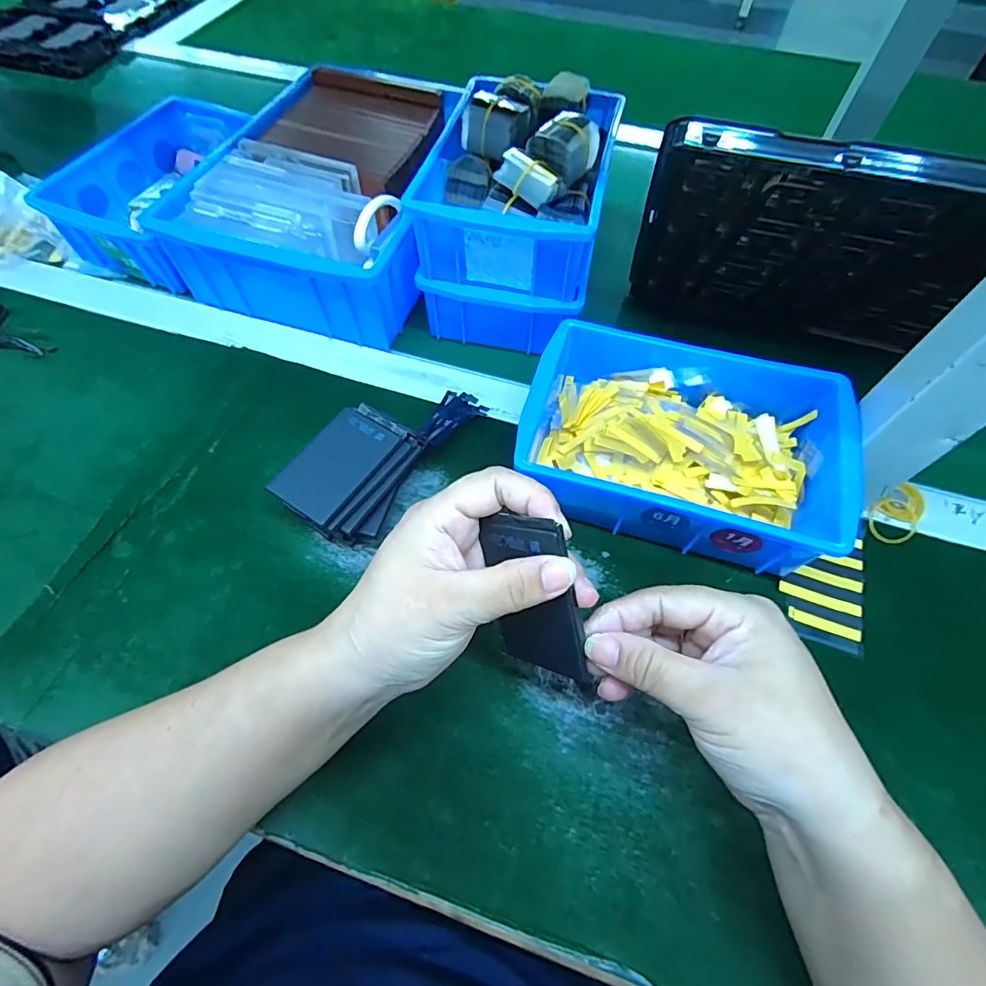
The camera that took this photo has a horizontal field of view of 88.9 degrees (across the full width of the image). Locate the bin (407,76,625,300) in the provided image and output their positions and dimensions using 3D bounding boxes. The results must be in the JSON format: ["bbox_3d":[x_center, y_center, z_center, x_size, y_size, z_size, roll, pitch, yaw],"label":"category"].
[{"bbox_3d":[0.022,-0.249,0.392,0.132,0.071,0.192,11,61,6],"label":"bin"}]

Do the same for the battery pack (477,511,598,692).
[{"bbox_3d":[0.019,0.048,0.230,0.046,0.080,0.006,7,26,40],"label":"battery pack"}]

